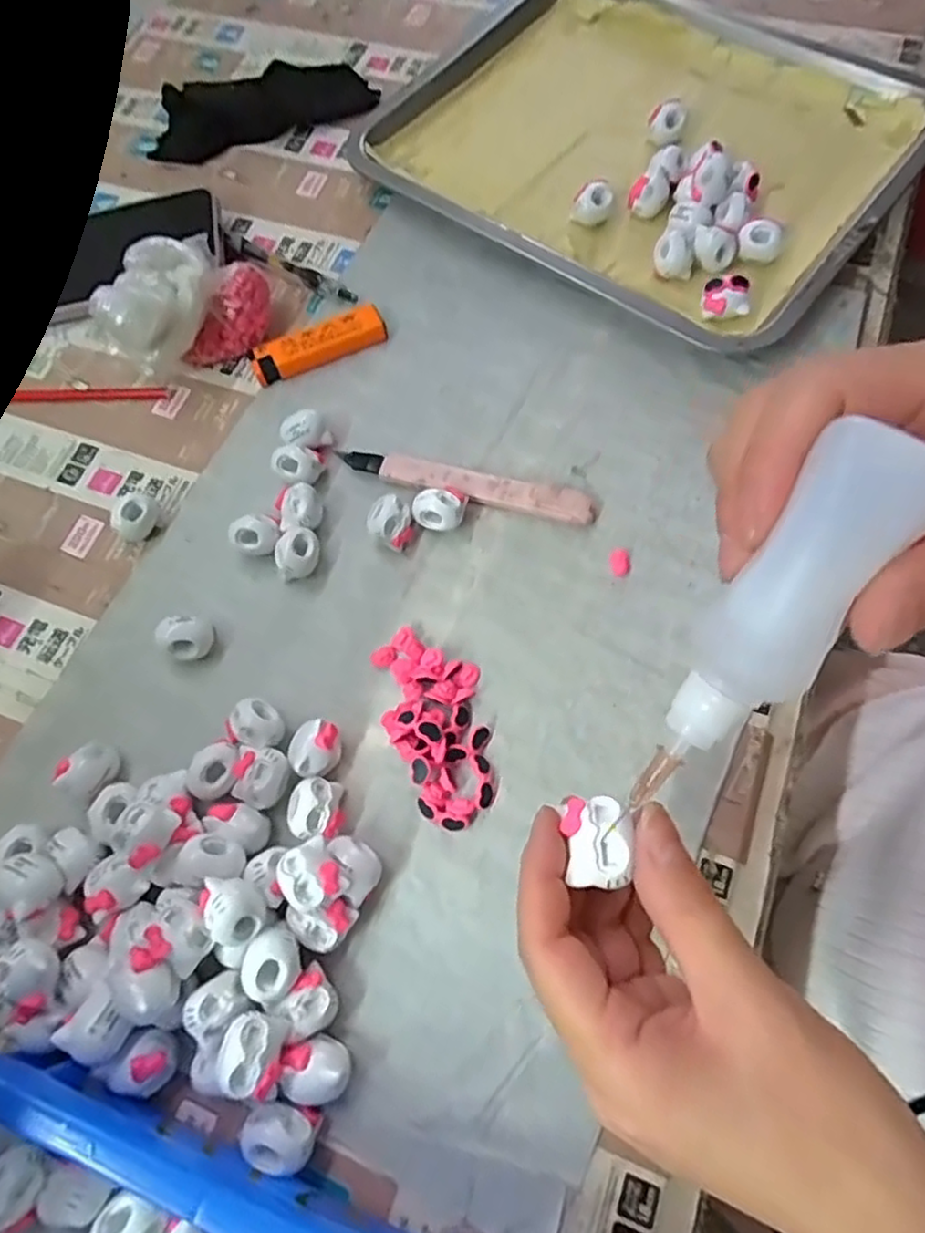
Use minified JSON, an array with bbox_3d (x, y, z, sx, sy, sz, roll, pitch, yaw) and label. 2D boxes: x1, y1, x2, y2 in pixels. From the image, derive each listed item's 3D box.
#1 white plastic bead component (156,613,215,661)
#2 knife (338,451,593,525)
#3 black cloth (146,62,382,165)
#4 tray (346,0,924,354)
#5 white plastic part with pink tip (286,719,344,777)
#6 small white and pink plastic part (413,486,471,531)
[{"bbox_3d":[-0.136,0.009,0.328,0.027,0.021,0.022,25,71,13],"label":"white plastic bead component"},{"bbox_3d":[0.001,-0.070,0.355,0.135,0.011,0.021,12,69,8],"label":"knife"},{"bbox_3d":[-0.143,-0.360,0.473,0.151,0.022,0.059,-24,68,-7],"label":"black cloth"},{"bbox_3d":[0.112,-0.314,0.437,0.317,0.029,0.274,35,74,16],"label":"tray"},{"bbox_3d":[-0.064,0.060,0.301,0.022,0.020,0.024,-1,67,3],"label":"white plastic part with pink tip"},{"bbox_3d":[-0.011,-0.057,0.345,0.026,0.018,0.026,16,69,10],"label":"small white and pink plastic part"}]

